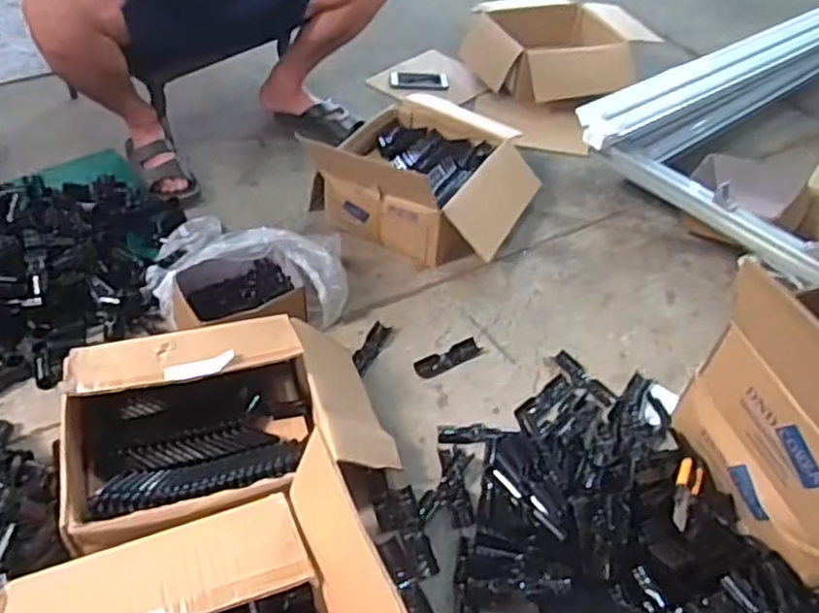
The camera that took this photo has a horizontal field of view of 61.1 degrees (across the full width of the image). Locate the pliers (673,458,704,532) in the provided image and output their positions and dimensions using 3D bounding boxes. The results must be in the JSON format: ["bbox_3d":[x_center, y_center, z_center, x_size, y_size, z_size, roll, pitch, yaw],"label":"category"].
[{"bbox_3d":[0.386,0.261,0.967,0.036,0.019,0.147,26,28,18],"label":"pliers"}]

